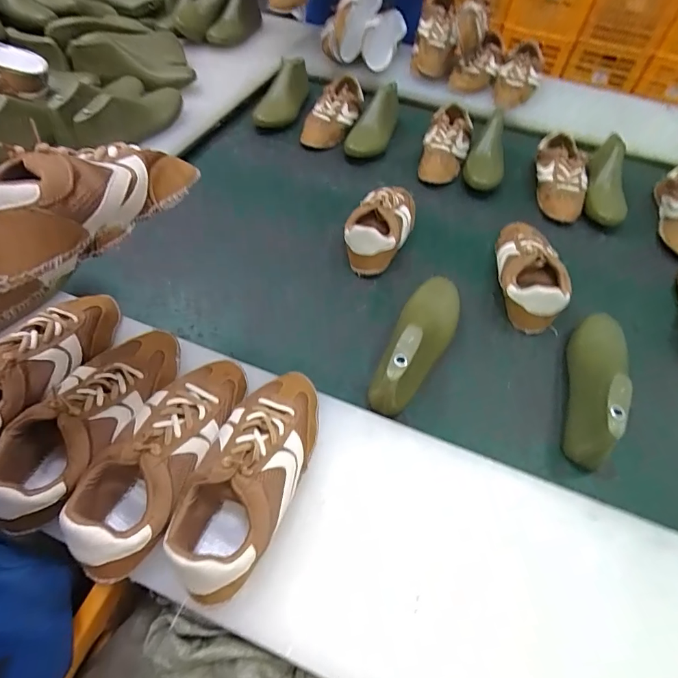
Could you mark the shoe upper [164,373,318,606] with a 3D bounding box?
[{"bbox_3d":[-0.082,0.122,0.408,0.088,0.072,0.231,20,56,10],"label":"shoe upper"}]

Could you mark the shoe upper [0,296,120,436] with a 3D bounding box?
[{"bbox_3d":[-0.331,0.023,0.456,0.101,0.071,0.215,28,57,15],"label":"shoe upper"}]

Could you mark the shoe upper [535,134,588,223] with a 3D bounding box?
[{"bbox_3d":[0.446,-0.323,0.845,0.085,0.054,0.223,8,69,2],"label":"shoe upper"}]

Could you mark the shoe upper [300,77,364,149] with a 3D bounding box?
[{"bbox_3d":[-0.008,-0.495,0.912,0.097,0.058,0.210,24,75,13],"label":"shoe upper"}]

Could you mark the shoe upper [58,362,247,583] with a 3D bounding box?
[{"bbox_3d":[-0.166,0.108,0.410,0.096,0.065,0.226,24,56,13],"label":"shoe upper"}]

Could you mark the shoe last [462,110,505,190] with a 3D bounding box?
[{"bbox_3d":[0.307,-0.379,0.855,0.074,0.056,0.186,20,68,10],"label":"shoe last"}]

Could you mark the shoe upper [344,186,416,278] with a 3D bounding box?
[{"bbox_3d":[0.074,-0.206,0.717,0.099,0.066,0.215,24,57,13],"label":"shoe upper"}]

